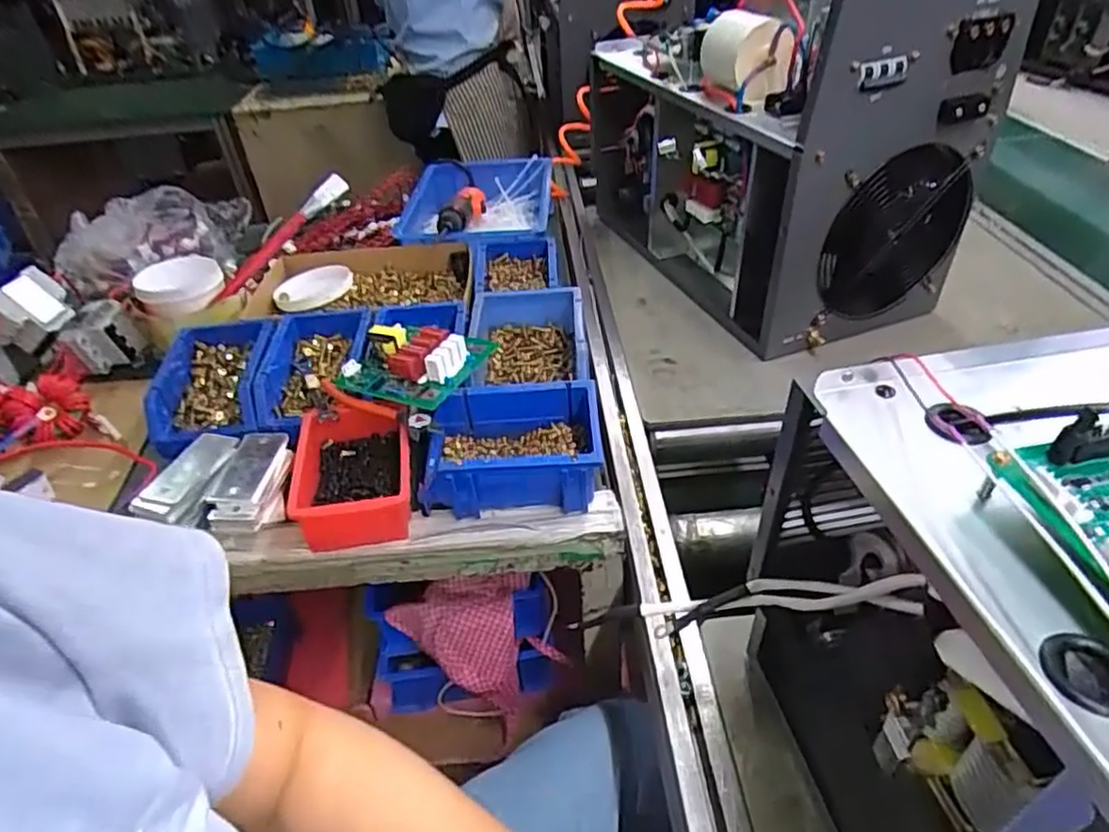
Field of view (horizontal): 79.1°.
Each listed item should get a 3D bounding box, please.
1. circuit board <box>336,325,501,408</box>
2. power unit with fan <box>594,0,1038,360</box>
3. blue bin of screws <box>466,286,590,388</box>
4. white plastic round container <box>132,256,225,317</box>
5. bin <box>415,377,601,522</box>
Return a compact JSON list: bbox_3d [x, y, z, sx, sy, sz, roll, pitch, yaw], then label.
[{"bbox_3d":[-0.136,-0.060,0.656,0.127,0.038,0.113,11,43,18],"label":"circuit board"},{"bbox_3d":[0.248,-0.400,0.910,0.259,0.383,0.575,-16,42,-14],"label":"power unit with fan"},{"bbox_3d":[-0.028,-0.071,0.722,0.123,0.064,0.171,-5,40,0],"label":"blue bin of screws"},{"bbox_3d":[-0.443,-0.156,0.795,0.092,0.024,0.105,-27,45,-25],"label":"white plastic round container"},{"bbox_3d":[-0.039,0.033,0.610,0.157,0.075,0.103,-3,40,2],"label":"bin"}]

